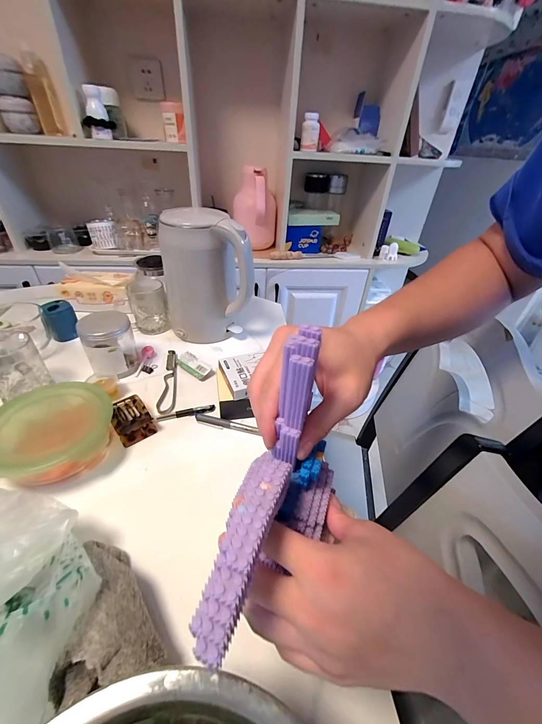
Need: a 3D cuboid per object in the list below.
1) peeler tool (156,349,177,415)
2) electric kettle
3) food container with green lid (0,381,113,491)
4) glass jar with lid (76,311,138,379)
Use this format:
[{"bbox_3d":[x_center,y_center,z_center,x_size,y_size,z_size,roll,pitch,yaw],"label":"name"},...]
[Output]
[{"bbox_3d":[-0.186,0.030,0.537,0.027,0.010,0.170,-3,37,-9],"label":"peeler tool"},{"bbox_3d":[-0.132,-0.175,0.605,0.172,0.246,0.123,-6,38,-12],"label":"electric kettle"},{"bbox_3d":[-0.294,0.099,0.393,0.142,0.060,0.150,-9,39,-16],"label":"food container with green lid"},{"bbox_3d":[-0.289,-0.031,0.527,0.078,0.108,0.077,-16,41,-24],"label":"glass jar with lid"}]

